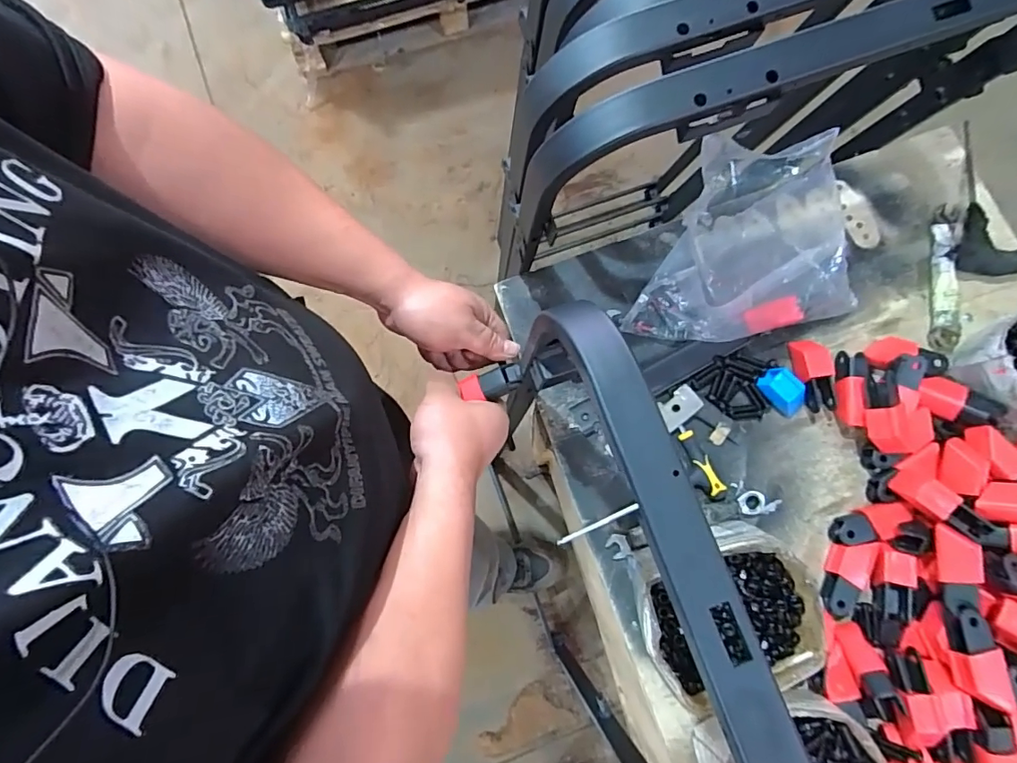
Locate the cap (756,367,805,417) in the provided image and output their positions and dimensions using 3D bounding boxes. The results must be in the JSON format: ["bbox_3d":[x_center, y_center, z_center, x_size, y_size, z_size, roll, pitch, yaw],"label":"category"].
[{"bbox_3d":[0.320,0.009,0.580,0.057,0.030,0.040,41,82,8],"label":"cap"}]

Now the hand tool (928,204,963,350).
[{"bbox_3d":[0.527,-0.130,0.601,0.040,0.020,0.181,13,79,4],"label":"hand tool"}]

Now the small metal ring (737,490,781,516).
[{"bbox_3d":[0.282,0.136,0.558,0.052,0.008,0.026,5,78,-11],"label":"small metal ring"}]

